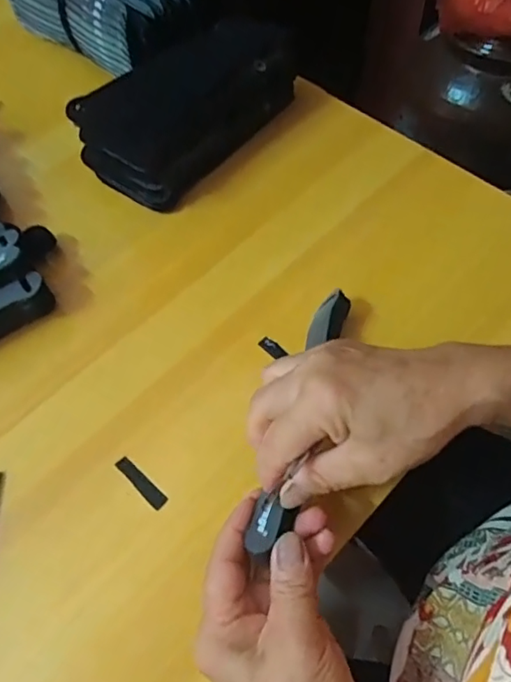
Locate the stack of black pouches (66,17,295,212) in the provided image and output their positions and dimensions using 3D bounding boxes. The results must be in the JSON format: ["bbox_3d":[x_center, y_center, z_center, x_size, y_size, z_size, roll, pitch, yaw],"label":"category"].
[{"bbox_3d":[-0.052,-0.218,0.479,0.092,0.074,0.211,33,67,20],"label":"stack of black pouches"}]

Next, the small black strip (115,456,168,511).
[{"bbox_3d":[-0.076,0.094,0.357,0.043,0.004,0.010,38,69,22],"label":"small black strip"}]

